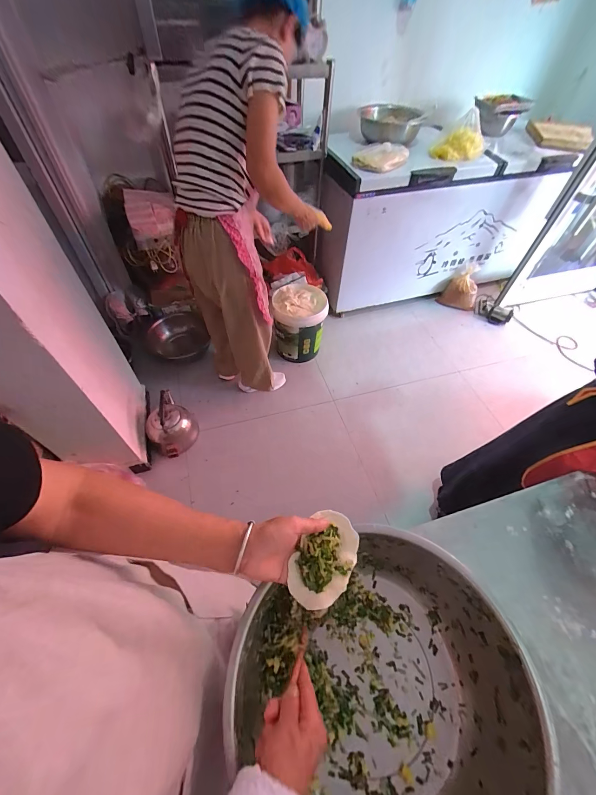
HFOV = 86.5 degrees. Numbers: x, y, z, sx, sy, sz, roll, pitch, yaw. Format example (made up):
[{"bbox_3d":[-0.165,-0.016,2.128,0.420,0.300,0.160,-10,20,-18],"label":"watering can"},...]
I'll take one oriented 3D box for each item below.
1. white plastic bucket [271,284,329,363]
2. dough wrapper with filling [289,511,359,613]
[{"bbox_3d":[0.001,-0.435,1.851,0.280,0.367,0.296,2,55,-3],"label":"white plastic bucket"},{"bbox_3d":[0.037,0.219,0.431,0.076,0.025,0.117,24,57,12],"label":"dough wrapper with filling"}]

